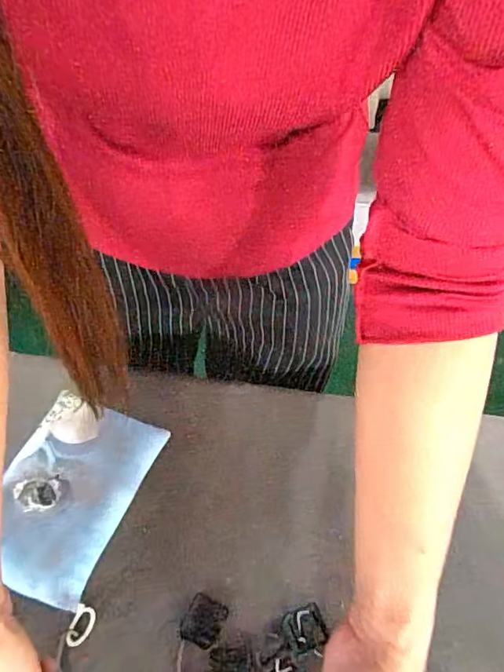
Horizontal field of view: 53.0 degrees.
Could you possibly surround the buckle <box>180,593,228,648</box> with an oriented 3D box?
[{"bbox_3d":[-0.038,0.221,0.393,0.030,0.004,0.033,18,52,12],"label":"buckle"}]

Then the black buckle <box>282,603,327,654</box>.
[{"bbox_3d":[0.040,0.225,0.387,0.031,0.005,0.030,1,50,-1],"label":"black buckle"}]

